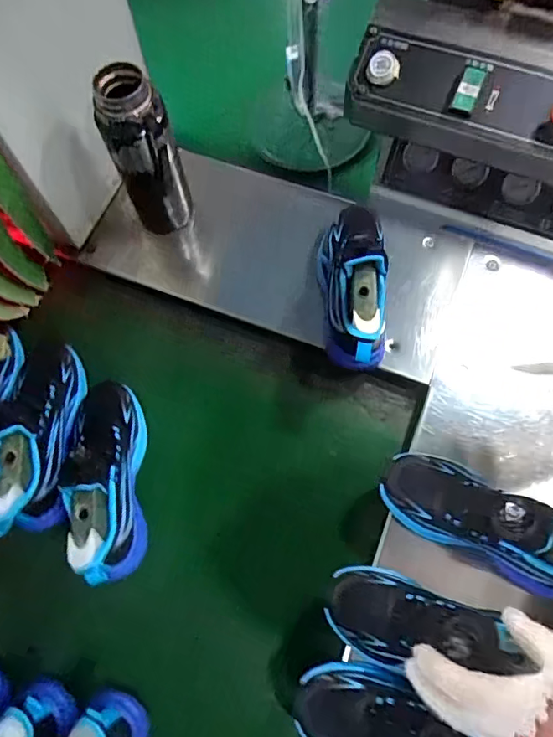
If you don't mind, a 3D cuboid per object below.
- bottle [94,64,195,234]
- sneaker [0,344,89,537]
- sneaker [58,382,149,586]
[{"bbox_3d":[-0.165,-0.264,0.682,0.083,0.231,0.073,-17,69,-5],"label":"bottle"},{"bbox_3d":[-0.290,0.071,0.623,0.078,0.110,0.248,-4,53,0],"label":"sneaker"},{"bbox_3d":[-0.199,0.121,0.619,0.081,0.134,0.252,-9,52,-2],"label":"sneaker"}]

